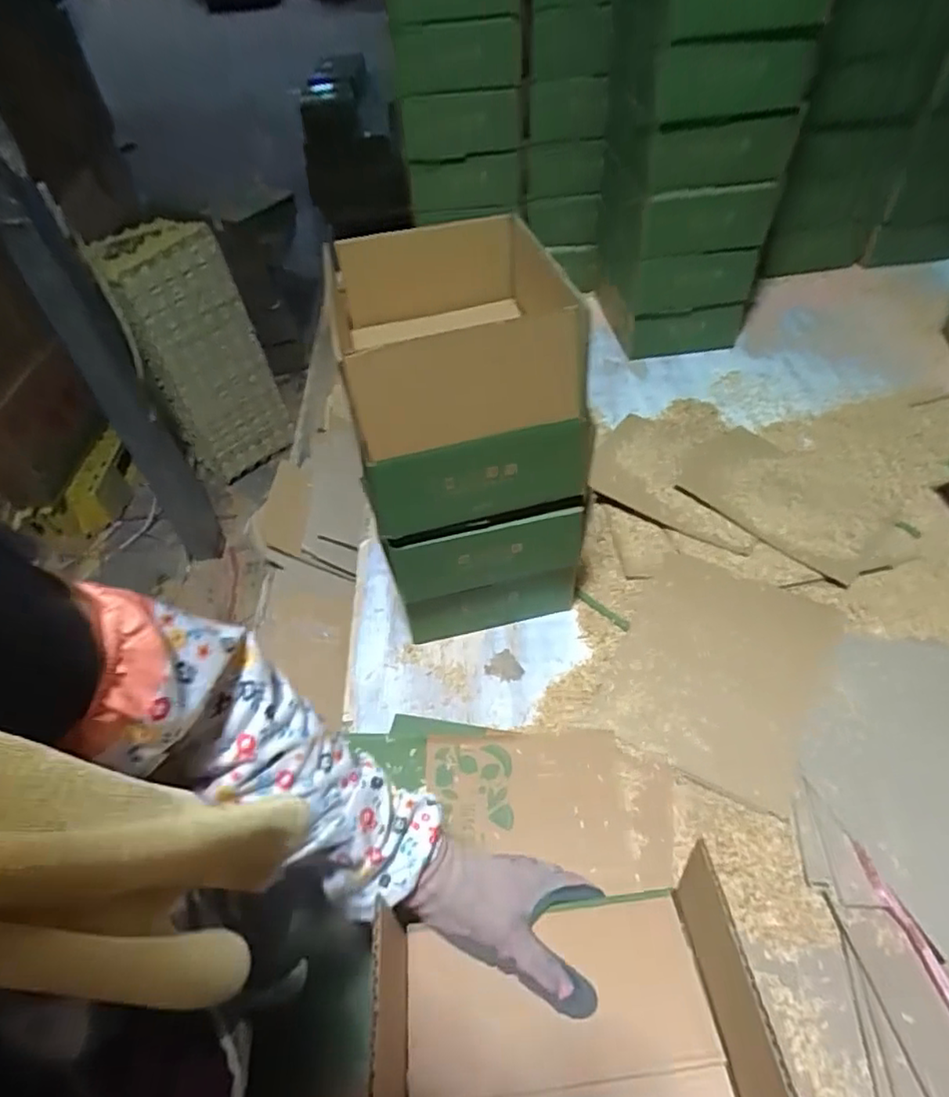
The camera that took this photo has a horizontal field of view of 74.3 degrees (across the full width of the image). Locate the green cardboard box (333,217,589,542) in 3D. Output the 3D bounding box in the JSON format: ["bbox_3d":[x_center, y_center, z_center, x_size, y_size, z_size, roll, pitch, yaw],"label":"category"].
[{"bbox_3d":[-0.013,-0.177,0.600,0.217,0.165,0.260,-9,48,-3],"label":"green cardboard box"}]

